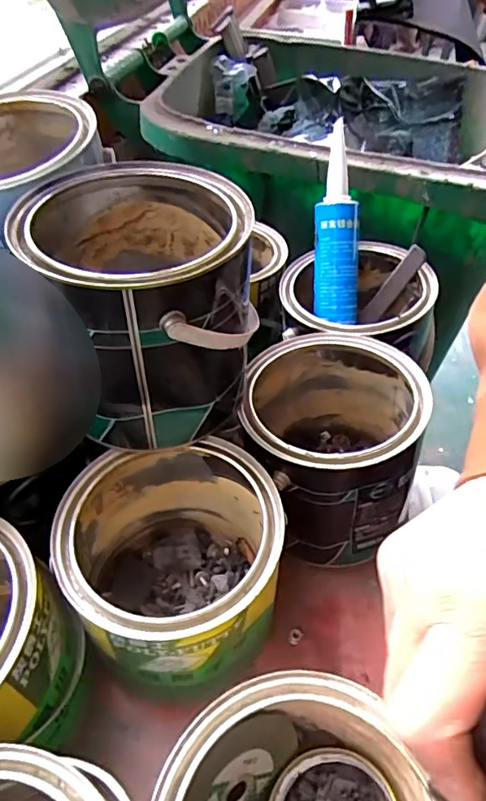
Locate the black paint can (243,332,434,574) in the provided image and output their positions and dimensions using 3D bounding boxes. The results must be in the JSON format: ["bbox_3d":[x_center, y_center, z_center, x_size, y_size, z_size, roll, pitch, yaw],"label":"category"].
[{"bbox_3d":[0.077,0.038,0.498,0.145,0.158,0.160,10,47,8],"label":"black paint can"}]

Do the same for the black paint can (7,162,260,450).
[{"bbox_3d":[-0.076,-0.073,0.407,0.149,0.157,0.167,-4,46,-6],"label":"black paint can"}]

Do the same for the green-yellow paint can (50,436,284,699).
[{"bbox_3d":[-0.054,0.135,0.426,0.155,0.151,0.159,-5,46,-7],"label":"green-yellow paint can"}]

